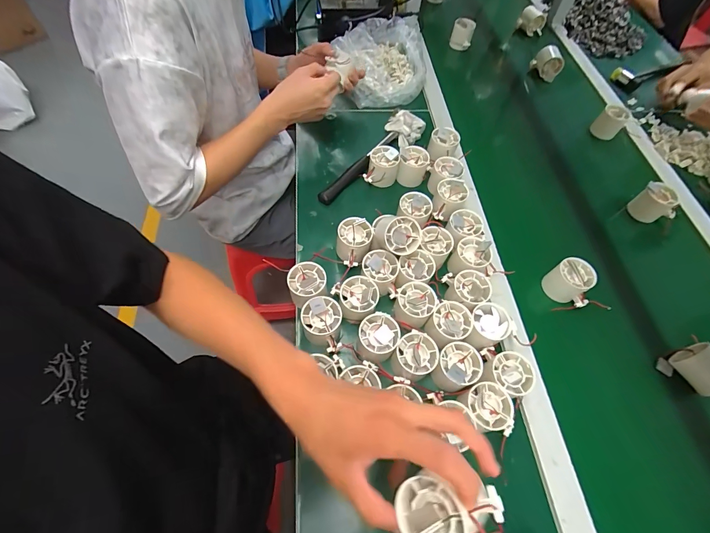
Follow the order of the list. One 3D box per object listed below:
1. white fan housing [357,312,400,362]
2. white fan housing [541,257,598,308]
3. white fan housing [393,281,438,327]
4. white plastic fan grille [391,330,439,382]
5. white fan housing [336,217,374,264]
[{"bbox_3d":[0.032,0.097,0.456,0.051,0.044,0.058,6,61,0],"label":"white fan housing"},{"bbox_3d":[0.344,0.027,0.527,0.059,0.047,0.069,-38,70,-22],"label":"white fan housing"},{"bbox_3d":[0.085,0.055,0.477,0.054,0.036,0.057,2,61,-3],"label":"white fan housing"},{"bbox_3d":[0.078,0.124,0.448,0.058,0.046,0.051,-33,68,-20],"label":"white plastic fan grille"},{"bbox_3d":[-0.002,-0.036,0.525,0.054,0.055,0.062,9,61,1],"label":"white fan housing"}]

